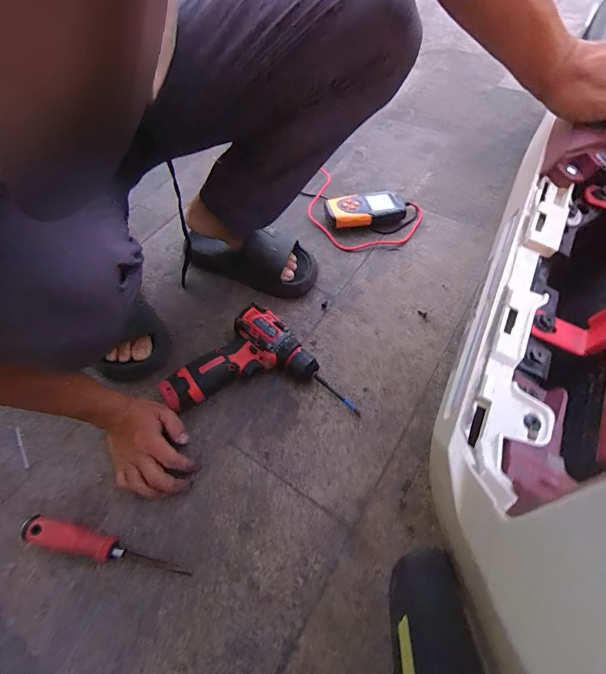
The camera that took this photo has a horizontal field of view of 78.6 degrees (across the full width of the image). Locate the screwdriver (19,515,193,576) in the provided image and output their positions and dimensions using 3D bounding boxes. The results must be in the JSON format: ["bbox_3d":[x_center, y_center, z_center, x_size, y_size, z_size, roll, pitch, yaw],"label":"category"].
[{"bbox_3d":[-0.234,0.249,0.437,0.205,0.030,0.029,9,59,8],"label":"screwdriver"}]

